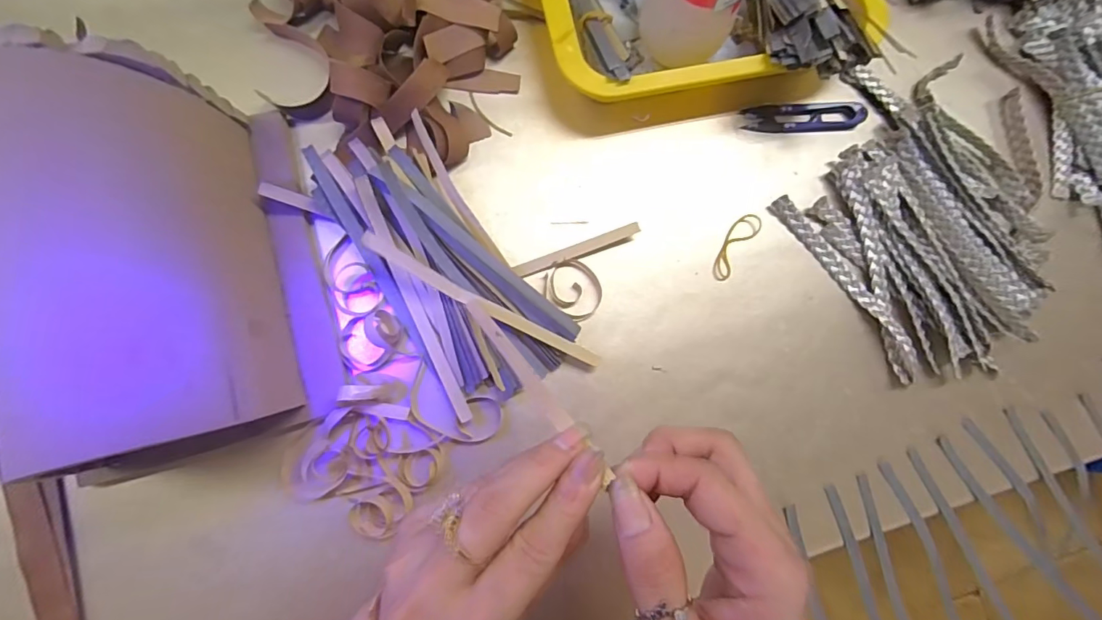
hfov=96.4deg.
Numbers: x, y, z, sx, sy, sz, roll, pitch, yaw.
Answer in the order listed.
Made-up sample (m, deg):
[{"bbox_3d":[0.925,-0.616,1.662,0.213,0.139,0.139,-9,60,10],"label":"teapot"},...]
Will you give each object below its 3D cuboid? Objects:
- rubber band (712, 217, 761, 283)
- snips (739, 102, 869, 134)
[{"bbox_3d":[0.138,-0.048,0.371,0.019,0.006,0.056,37,80,-1],"label":"rubber band"},{"bbox_3d":[0.203,-0.155,0.393,0.100,0.011,0.023,-4,84,-7],"label":"snips"}]

